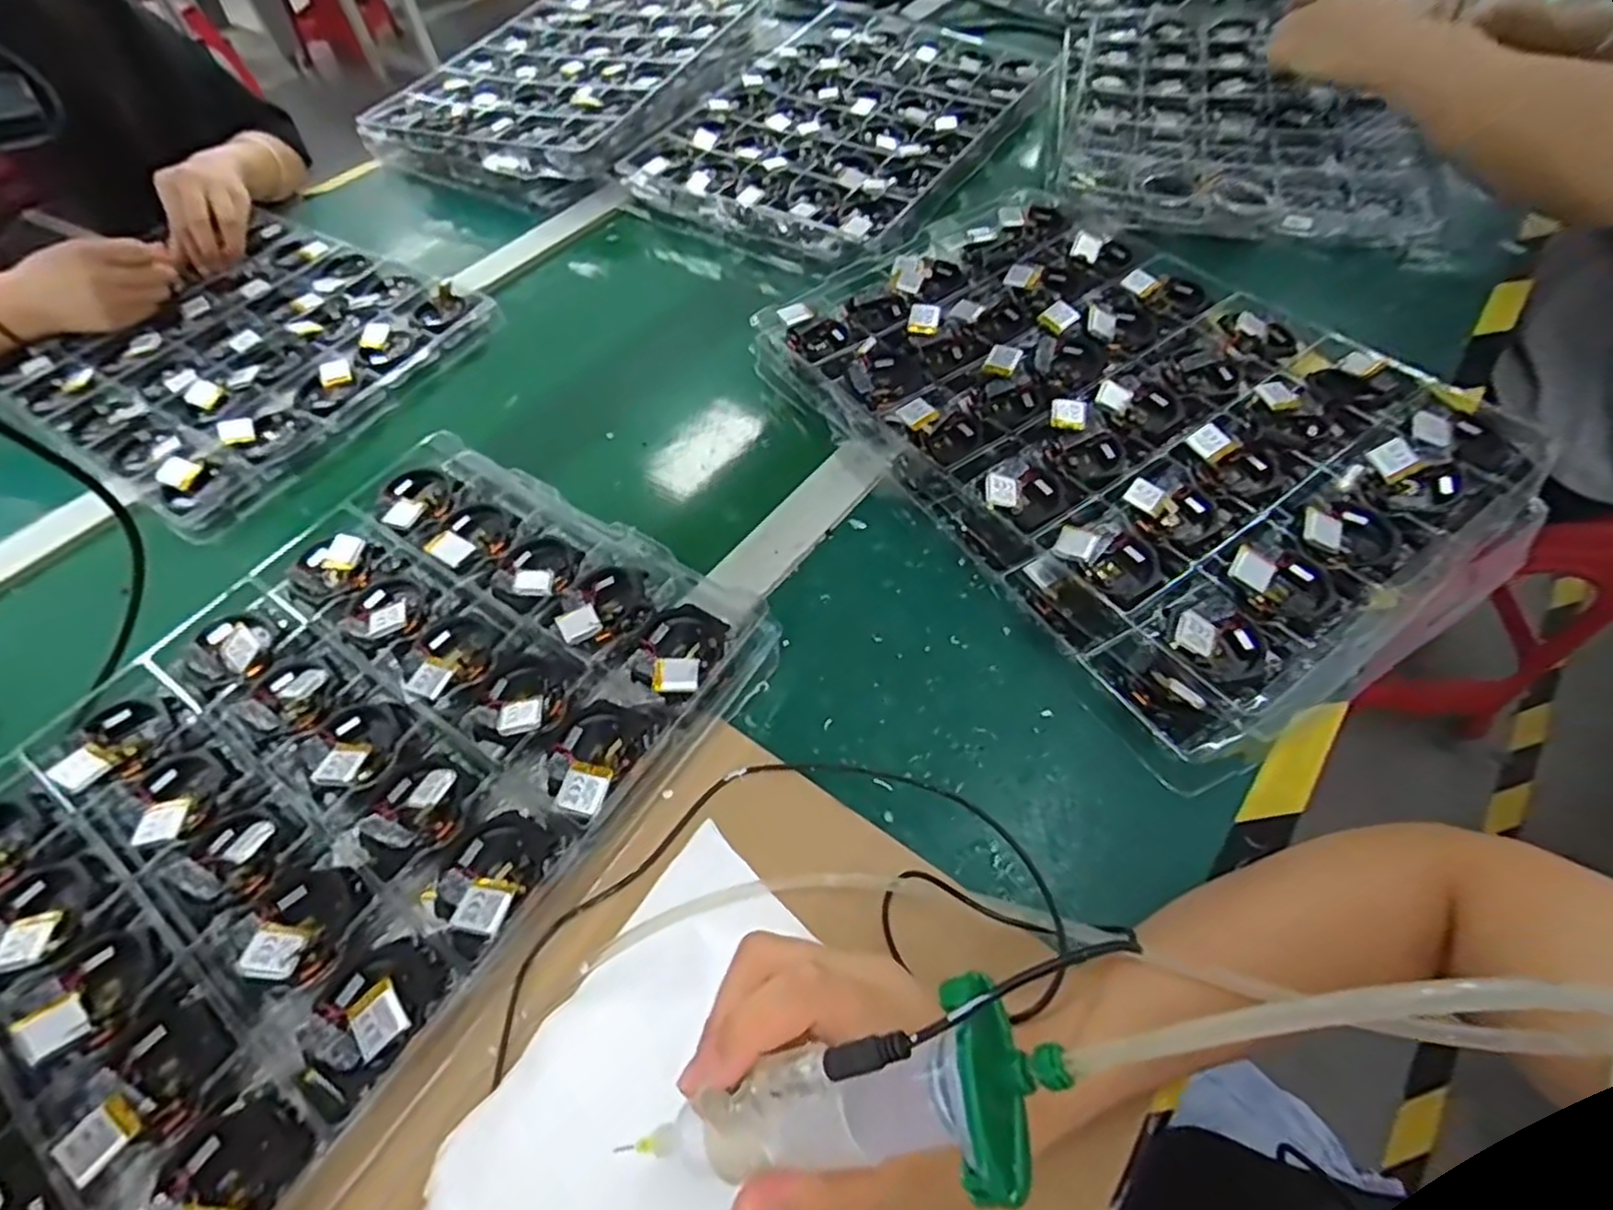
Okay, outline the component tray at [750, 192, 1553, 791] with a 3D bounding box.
[{"bbox_3d":[0.206,-0.142,0.503,0.313,0.042,0.442,-31,58,-16],"label":"component tray"}]

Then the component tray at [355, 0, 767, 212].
[{"bbox_3d":[-0.269,-0.652,0.879,0.318,0.040,0.477,19,59,18],"label":"component tray"}]

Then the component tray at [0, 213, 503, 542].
[{"bbox_3d":[-0.497,-0.225,0.645,0.338,0.025,0.300,26,61,22],"label":"component tray"}]

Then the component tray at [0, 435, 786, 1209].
[{"bbox_3d":[-0.260,0.094,0.373,0.303,0.031,0.430,29,62,24],"label":"component tray"}]

